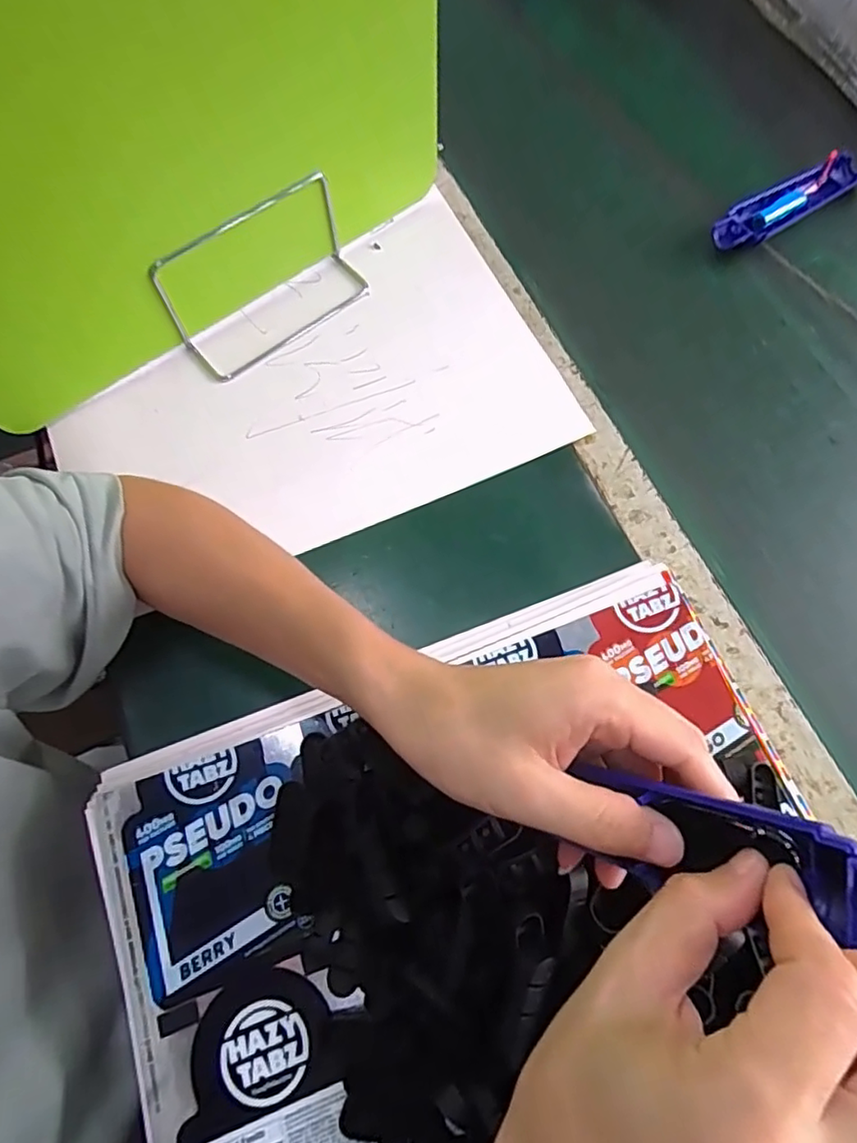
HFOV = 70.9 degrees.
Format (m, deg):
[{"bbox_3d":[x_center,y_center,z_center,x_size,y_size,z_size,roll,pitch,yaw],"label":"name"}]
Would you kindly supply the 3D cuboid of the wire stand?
[{"bbox_3d":[-0.118,-0.227,0.449,0.080,0.080,0.162,43,75,15],"label":"wire stand"}]

